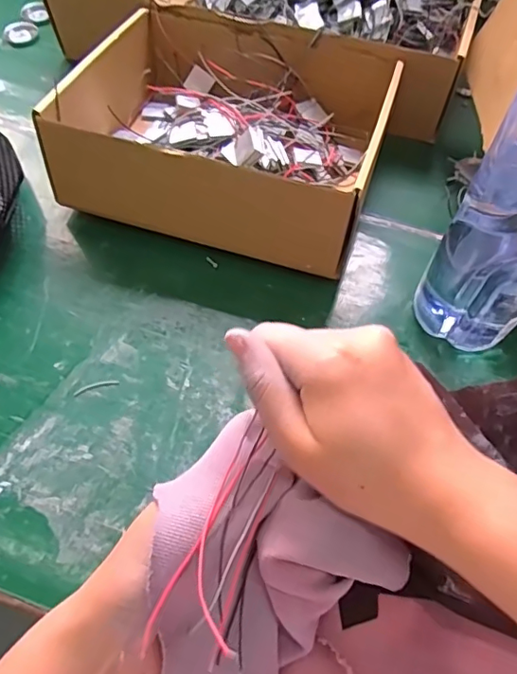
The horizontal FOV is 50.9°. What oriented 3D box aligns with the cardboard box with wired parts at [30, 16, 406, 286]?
[{"bbox_3d":[-0.018,-0.148,0.387,0.204,0.078,0.171,16,60,10],"label":"cardboard box with wired parts"}]

